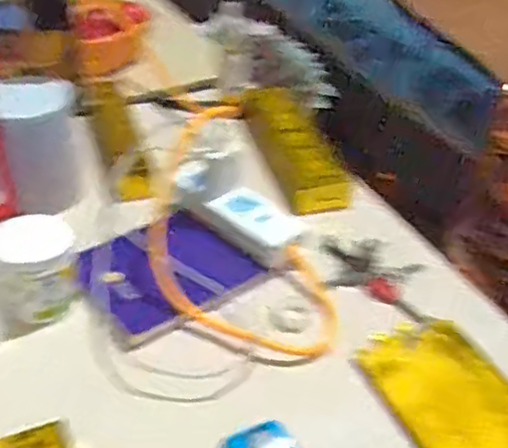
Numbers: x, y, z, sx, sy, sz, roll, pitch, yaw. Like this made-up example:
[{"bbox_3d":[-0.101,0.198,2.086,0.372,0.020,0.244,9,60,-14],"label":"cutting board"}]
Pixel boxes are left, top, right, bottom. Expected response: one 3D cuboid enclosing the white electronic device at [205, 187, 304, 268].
[{"bbox_3d":[0.001,-0.002,0.772,0.053,0.035,0.096,-30,48,-33],"label":"white electronic device"}]

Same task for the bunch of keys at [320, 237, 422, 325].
[{"bbox_3d":[0.128,0.049,0.745,0.120,0.013,0.089,17,41,20],"label":"bunch of keys"}]

